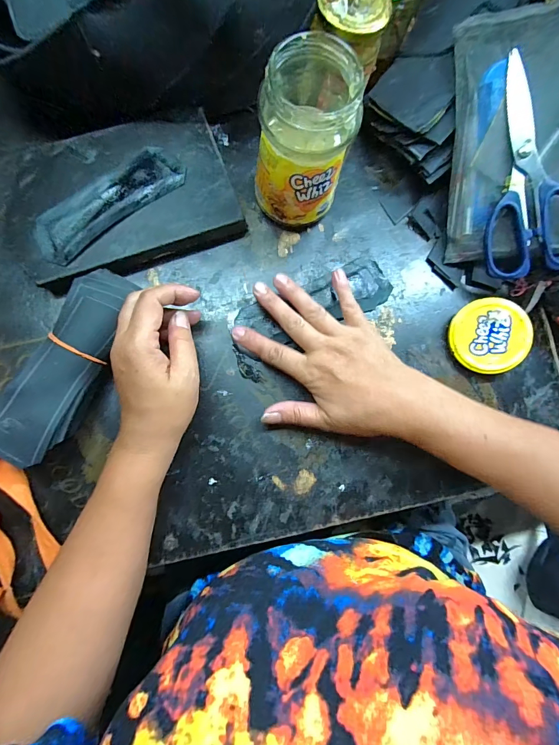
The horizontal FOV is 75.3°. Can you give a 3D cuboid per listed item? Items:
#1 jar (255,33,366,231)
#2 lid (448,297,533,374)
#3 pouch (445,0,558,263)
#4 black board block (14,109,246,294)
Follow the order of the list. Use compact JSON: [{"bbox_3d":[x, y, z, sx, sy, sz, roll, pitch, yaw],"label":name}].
[{"bbox_3d":[0.020,-0.190,0.308,0.074,0.134,0.074,1,82,-4],"label":"jar"},{"bbox_3d":[0.204,-0.036,0.351,0.070,0.007,0.070,0,89,12],"label":"lid"},{"bbox_3d":[0.226,-0.217,0.334,0.121,0.019,0.205,-1,104,11],"label":"pouch"},{"bbox_3d":[-0.148,-0.167,0.349,0.198,0.025,0.135,-24,85,-7],"label":"black board block"}]

